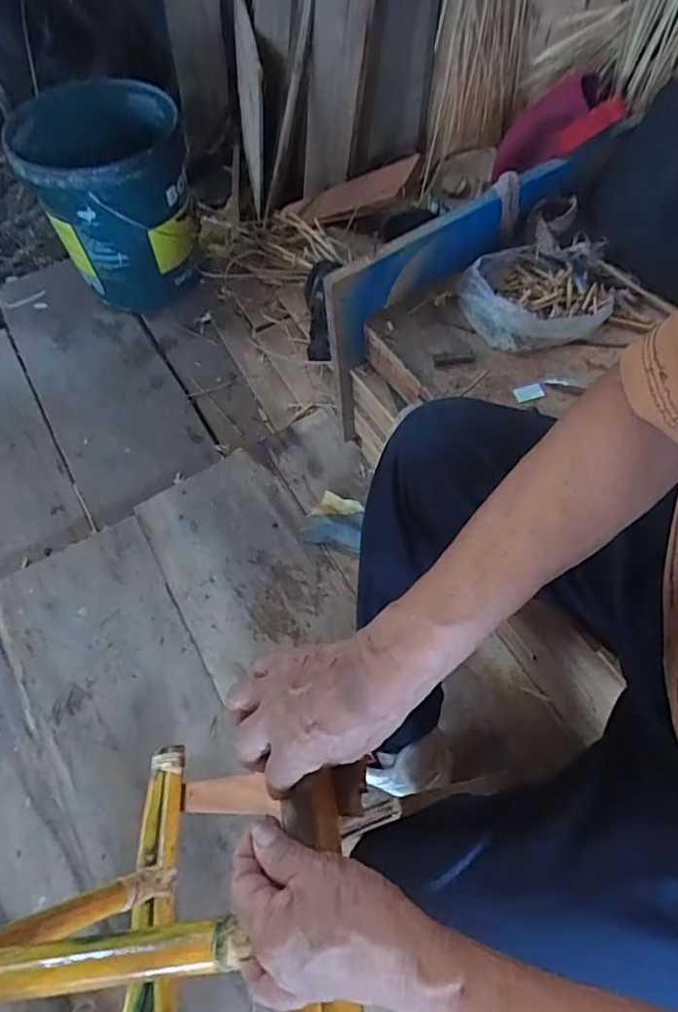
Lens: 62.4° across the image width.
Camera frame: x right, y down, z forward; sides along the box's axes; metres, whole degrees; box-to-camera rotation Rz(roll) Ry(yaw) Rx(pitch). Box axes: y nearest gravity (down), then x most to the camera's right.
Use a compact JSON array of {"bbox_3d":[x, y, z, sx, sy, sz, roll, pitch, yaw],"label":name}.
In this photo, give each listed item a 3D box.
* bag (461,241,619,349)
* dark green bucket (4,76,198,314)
[{"bbox_3d":[0.251,-0.269,0.700,0.177,0.047,0.152,-24,65,-7],"label":"bag"},{"bbox_3d":[-0.448,-0.634,1.149,0.288,0.336,0.373,-20,63,-8],"label":"dark green bucket"}]

